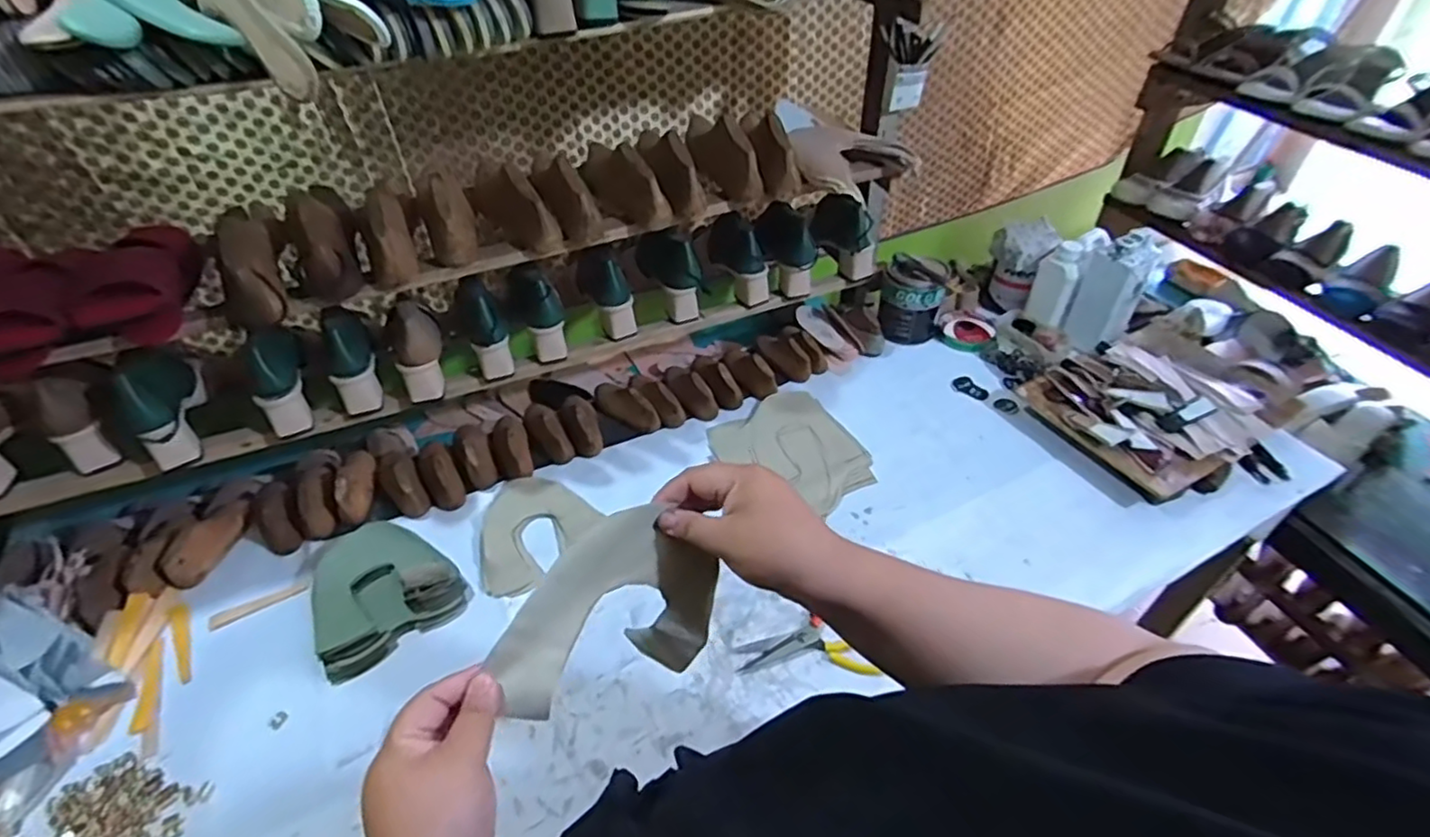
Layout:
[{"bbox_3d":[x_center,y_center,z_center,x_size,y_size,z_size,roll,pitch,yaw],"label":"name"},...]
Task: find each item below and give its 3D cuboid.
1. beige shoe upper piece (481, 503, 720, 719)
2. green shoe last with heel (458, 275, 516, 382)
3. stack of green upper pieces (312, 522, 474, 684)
[{"bbox_3d":[-0.075,0.145,0.469,0.157,0.129,0.067,-27,51,-25],"label":"beige shoe upper piece"},{"bbox_3d":[-0.342,-0.134,0.988,0.060,0.152,0.088,-21,17,-20],"label":"green shoe last with heel"},{"bbox_3d":[-0.428,0.207,0.840,0.173,0.045,0.190,-29,52,-26],"label":"stack of green upper pieces"}]

